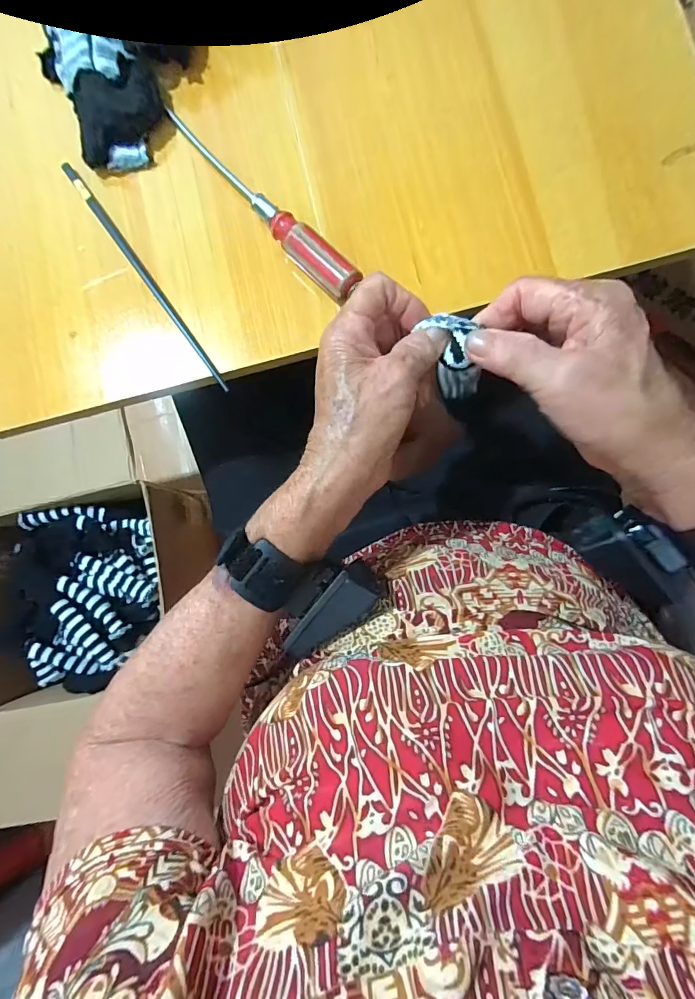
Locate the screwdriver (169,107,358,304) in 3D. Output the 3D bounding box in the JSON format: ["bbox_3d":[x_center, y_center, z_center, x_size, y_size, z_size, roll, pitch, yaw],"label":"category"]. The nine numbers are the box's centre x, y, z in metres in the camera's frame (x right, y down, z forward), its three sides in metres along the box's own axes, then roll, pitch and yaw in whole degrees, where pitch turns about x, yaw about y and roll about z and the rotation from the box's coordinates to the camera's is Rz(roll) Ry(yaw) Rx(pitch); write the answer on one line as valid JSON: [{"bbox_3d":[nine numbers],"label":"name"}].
[{"bbox_3d":[-0.069,-0.224,0.324,0.026,0.028,0.217,-43,83,1],"label":"screwdriver"}]

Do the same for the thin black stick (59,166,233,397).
[{"bbox_3d":[-0.161,-0.178,0.341,0.007,0.004,0.232,-37,83,2],"label":"thin black stick"}]

